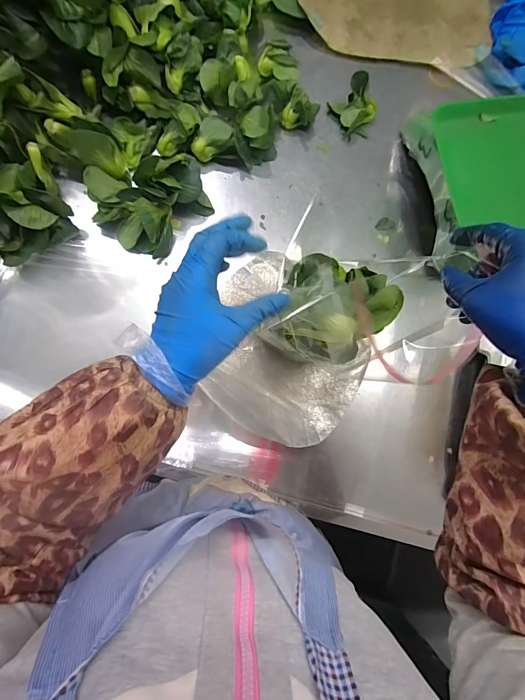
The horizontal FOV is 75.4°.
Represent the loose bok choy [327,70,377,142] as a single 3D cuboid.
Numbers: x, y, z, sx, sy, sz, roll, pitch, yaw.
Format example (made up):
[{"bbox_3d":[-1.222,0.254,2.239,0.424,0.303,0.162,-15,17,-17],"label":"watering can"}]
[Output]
[{"bbox_3d":[0.153,-0.405,0.566,0.080,0.056,0.073,1,82,-6],"label":"loose bok choy"}]

